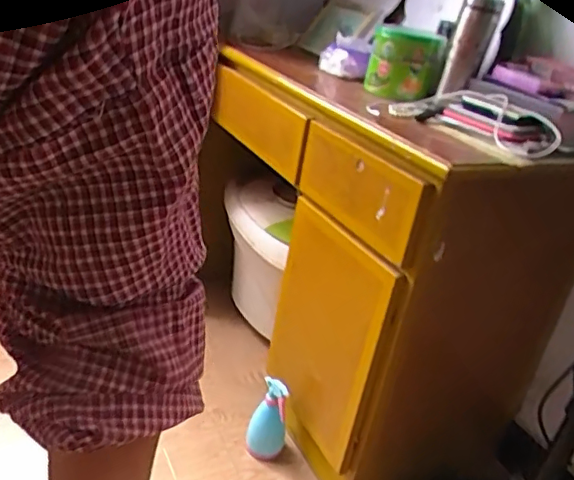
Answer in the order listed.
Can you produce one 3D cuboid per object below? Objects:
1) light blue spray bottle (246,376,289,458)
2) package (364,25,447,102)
[{"bbox_3d":[-0.038,0.368,1.204,0.082,0.182,0.069,9,26,-2],"label":"light blue spray bottle"},{"bbox_3d":[0.232,-0.352,1.141,0.126,0.128,0.082,6,27,-6],"label":"package"}]

